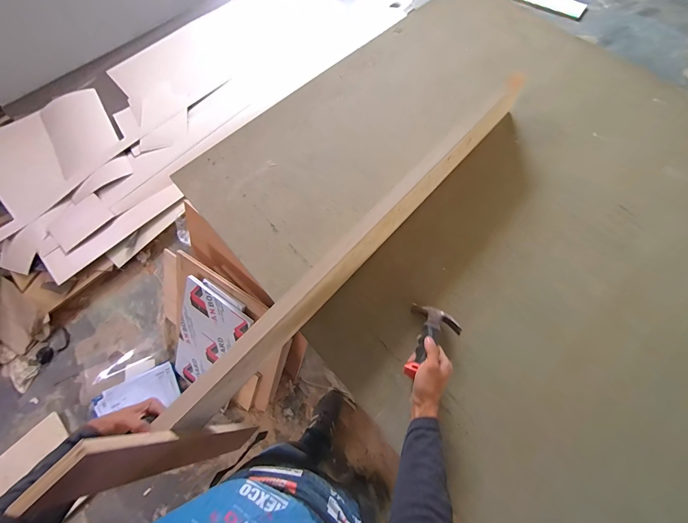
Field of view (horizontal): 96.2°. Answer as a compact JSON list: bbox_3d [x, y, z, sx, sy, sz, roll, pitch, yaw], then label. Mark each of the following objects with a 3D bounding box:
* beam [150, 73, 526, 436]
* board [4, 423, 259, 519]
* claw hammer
[{"bbox_3d":[0.064,-0.053,0.661,0.040,0.140,0.981,41,74,17],"label":"beam"},{"bbox_3d":[-0.277,0.335,0.556,0.019,0.508,0.074,32,73,20],"label":"board"},{"bbox_3d":[0.157,0.152,0.591,0.100,0.027,0.152,30,52,13],"label":"claw hammer"}]

